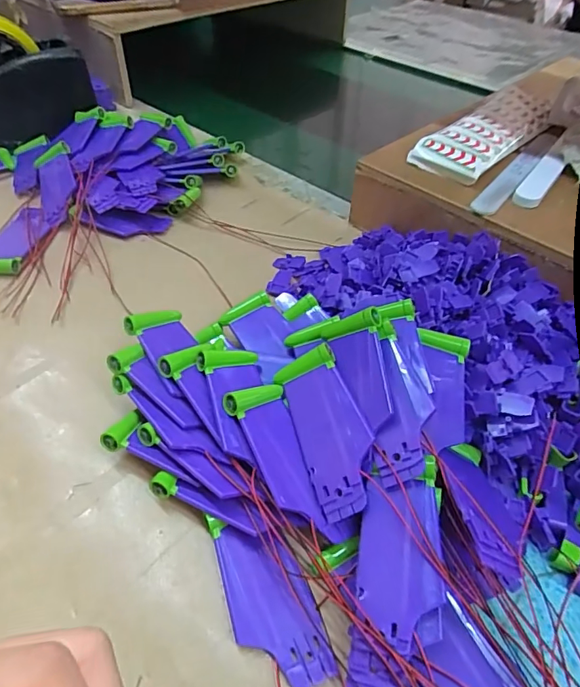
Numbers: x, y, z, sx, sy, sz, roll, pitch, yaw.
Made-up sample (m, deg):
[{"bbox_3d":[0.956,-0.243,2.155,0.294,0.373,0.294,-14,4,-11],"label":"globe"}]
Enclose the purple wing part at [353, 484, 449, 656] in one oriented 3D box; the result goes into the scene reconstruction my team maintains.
[{"bbox_3d":[0.050,0.097,0.219,0.036,0.009,0.069,1,54,13],"label":"purple wing part"}]

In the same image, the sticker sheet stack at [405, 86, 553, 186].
[{"bbox_3d":[0.180,-0.192,0.435,0.059,0.022,0.183,33,53,26],"label":"sticker sheet stack"}]

